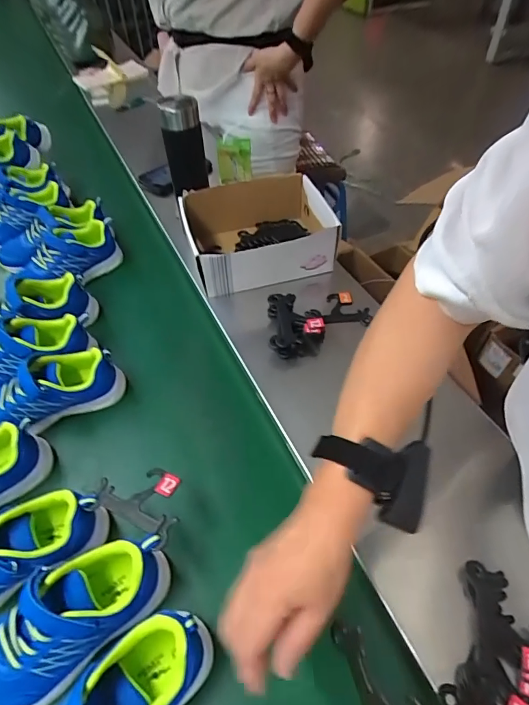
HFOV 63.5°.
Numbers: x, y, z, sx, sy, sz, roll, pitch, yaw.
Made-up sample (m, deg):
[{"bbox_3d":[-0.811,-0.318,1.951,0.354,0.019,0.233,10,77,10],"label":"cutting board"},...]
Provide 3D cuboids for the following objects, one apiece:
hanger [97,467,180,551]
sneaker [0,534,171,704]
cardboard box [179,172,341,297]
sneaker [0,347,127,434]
[{"bbox_3d":[-0.124,0.148,0.442,0.100,0.014,0.064,27,56,22],"label":"hanger"},{"bbox_3d":[-0.185,0.247,0.387,0.205,0.074,0.076,-31,56,-22],"label":"sneaker"},{"bbox_3d":[-0.008,-0.203,0.733,0.243,0.088,0.194,-14,51,-11],"label":"cardboard box"},{"bbox_3d":[-0.298,0.056,0.569,0.203,0.089,0.078,-17,52,-13],"label":"sneaker"}]

